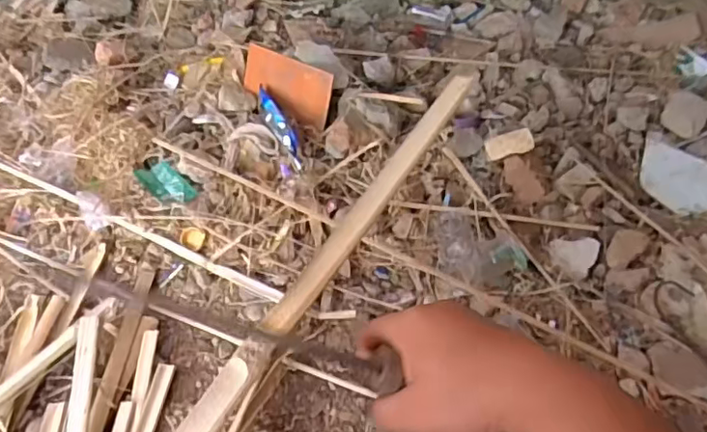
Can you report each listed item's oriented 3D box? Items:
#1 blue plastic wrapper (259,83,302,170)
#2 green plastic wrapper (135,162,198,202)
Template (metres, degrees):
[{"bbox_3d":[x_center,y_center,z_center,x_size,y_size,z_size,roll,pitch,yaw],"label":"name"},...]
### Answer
[{"bbox_3d":[-0.132,-0.165,1.025,0.033,0.041,0.205,-25,52,-14],"label":"blue plastic wrapper"},{"bbox_3d":[-0.322,-0.056,0.999,0.112,0.013,0.056,34,63,24],"label":"green plastic wrapper"}]

